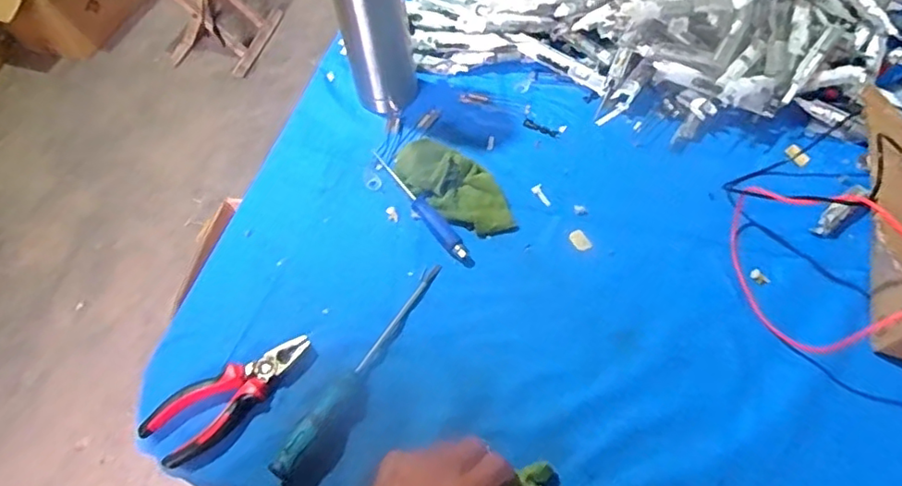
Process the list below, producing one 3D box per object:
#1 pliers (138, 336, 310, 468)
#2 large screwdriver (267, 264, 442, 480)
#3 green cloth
[{"bbox_3d":[-0.204,0.141,0.548,0.159,0.019,0.055,-34,60,-17],"label":"pliers"},{"bbox_3d":[-0.085,0.107,0.555,0.023,0.031,0.246,24,61,19],"label":"large screwdriver"},{"bbox_3d":[0.002,-0.069,0.663,0.069,0.031,0.159,-41,62,-21],"label":"green cloth"}]

